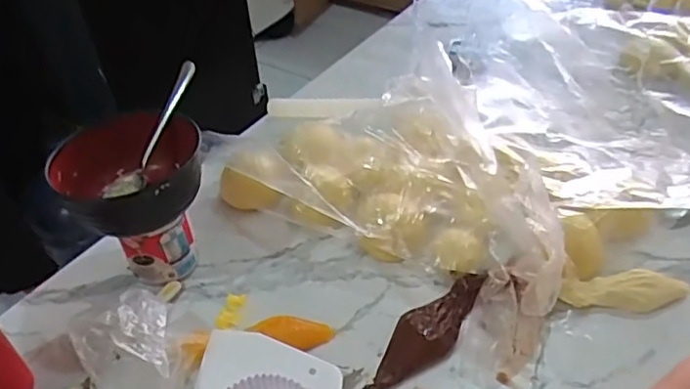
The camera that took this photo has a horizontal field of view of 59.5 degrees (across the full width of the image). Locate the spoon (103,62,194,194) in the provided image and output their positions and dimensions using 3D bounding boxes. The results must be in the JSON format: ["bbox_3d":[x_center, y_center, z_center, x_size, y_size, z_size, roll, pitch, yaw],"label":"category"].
[{"bbox_3d":[-0.191,-0.063,0.598,0.024,0.032,0.152,30,96,32],"label":"spoon"}]

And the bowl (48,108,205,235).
[{"bbox_3d":[-0.209,-0.015,0.583,0.131,0.055,0.131,-9,42,-6],"label":"bowl"}]

